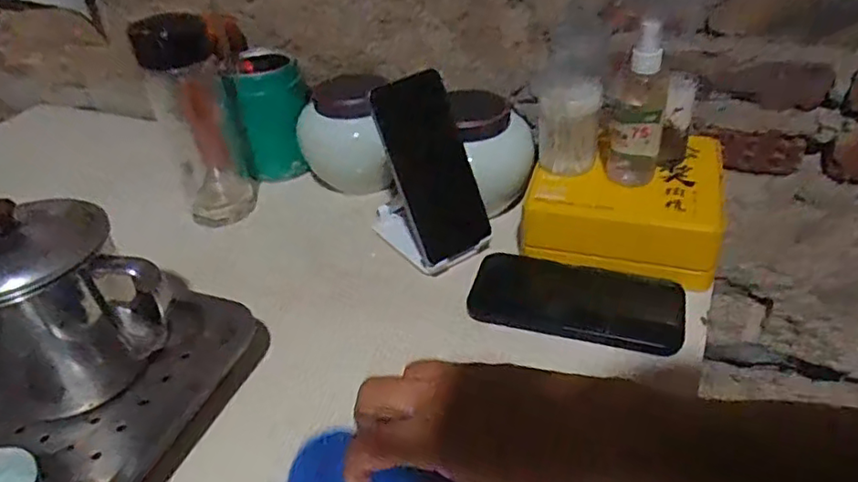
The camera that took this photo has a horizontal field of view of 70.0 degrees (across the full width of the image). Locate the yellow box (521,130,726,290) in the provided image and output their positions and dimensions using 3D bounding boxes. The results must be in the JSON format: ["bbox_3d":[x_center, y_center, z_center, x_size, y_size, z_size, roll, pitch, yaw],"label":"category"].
[{"bbox_3d":[0.179,-0.042,0.567,0.158,0.062,0.147,9,39,16],"label":"yellow box"}]

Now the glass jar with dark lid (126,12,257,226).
[{"bbox_3d":[-0.233,-0.123,0.622,0.074,0.209,0.066,-17,39,-17],"label":"glass jar with dark lid"}]

